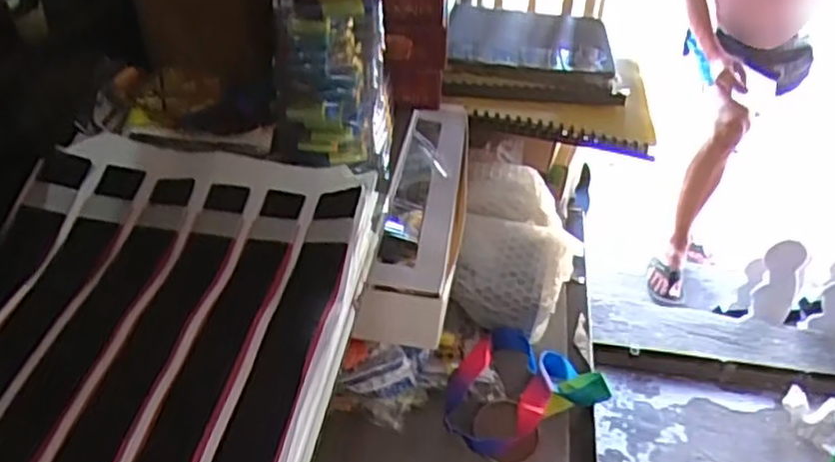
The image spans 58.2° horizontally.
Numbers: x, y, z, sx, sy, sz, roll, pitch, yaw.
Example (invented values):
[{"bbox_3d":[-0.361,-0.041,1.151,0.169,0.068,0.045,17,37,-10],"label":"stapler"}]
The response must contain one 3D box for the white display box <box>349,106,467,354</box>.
[{"bbox_3d":[0.007,-0.019,0.736,0.078,0.084,0.291,7,37,6],"label":"white display box"}]

